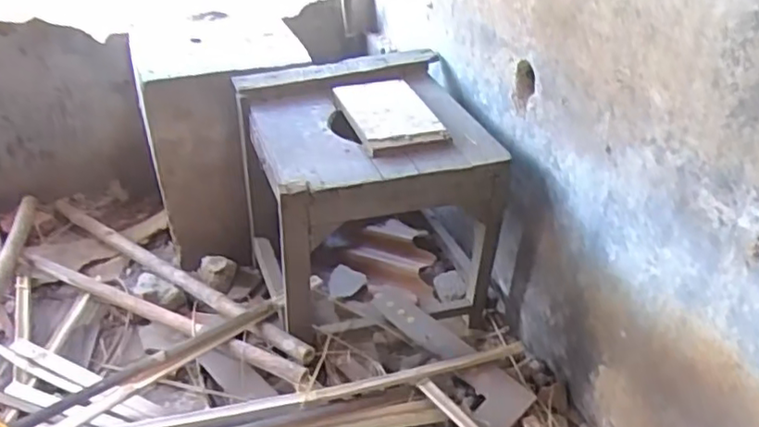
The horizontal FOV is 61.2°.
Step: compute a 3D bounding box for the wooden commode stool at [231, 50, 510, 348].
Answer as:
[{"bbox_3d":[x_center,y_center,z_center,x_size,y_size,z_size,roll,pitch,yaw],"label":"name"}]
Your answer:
[{"bbox_3d":[-0.020,-0.032,1.375,0.465,0.428,0.490,-13,37,-17],"label":"wooden commode stool"}]

